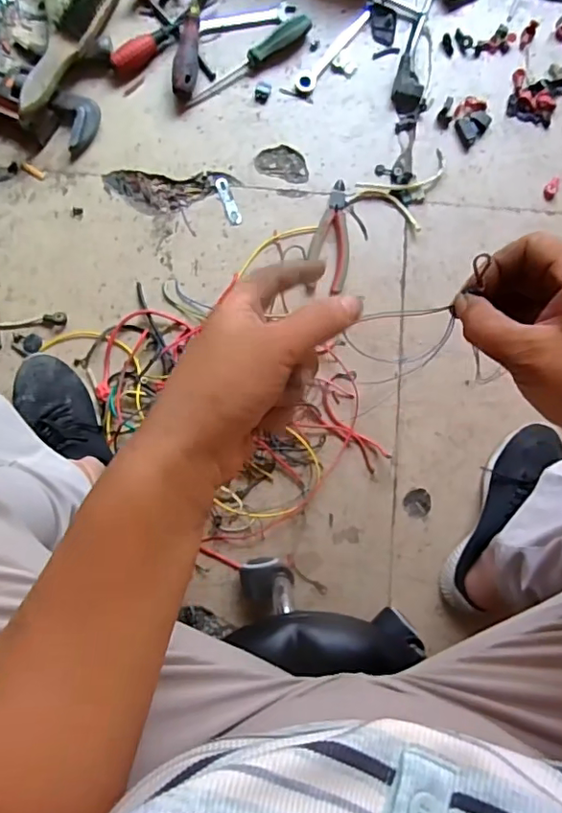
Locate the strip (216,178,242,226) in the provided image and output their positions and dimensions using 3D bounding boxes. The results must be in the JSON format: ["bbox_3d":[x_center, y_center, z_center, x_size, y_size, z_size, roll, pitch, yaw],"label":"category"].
[{"bbox_3d":[-0.068,-0.269,0.720,0.019,0.005,0.068,-20,86,-3],"label":"strip"}]

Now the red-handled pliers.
[{"bbox_3d":[0.063,-0.222,0.718,0.053,0.008,0.148,1,85,-2],"label":"red-handled pliers"}]

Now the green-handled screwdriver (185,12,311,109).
[{"bbox_3d":[-0.042,-0.454,0.723,0.188,0.029,0.025,-37,88,-4],"label":"green-handled screwdriver"}]

